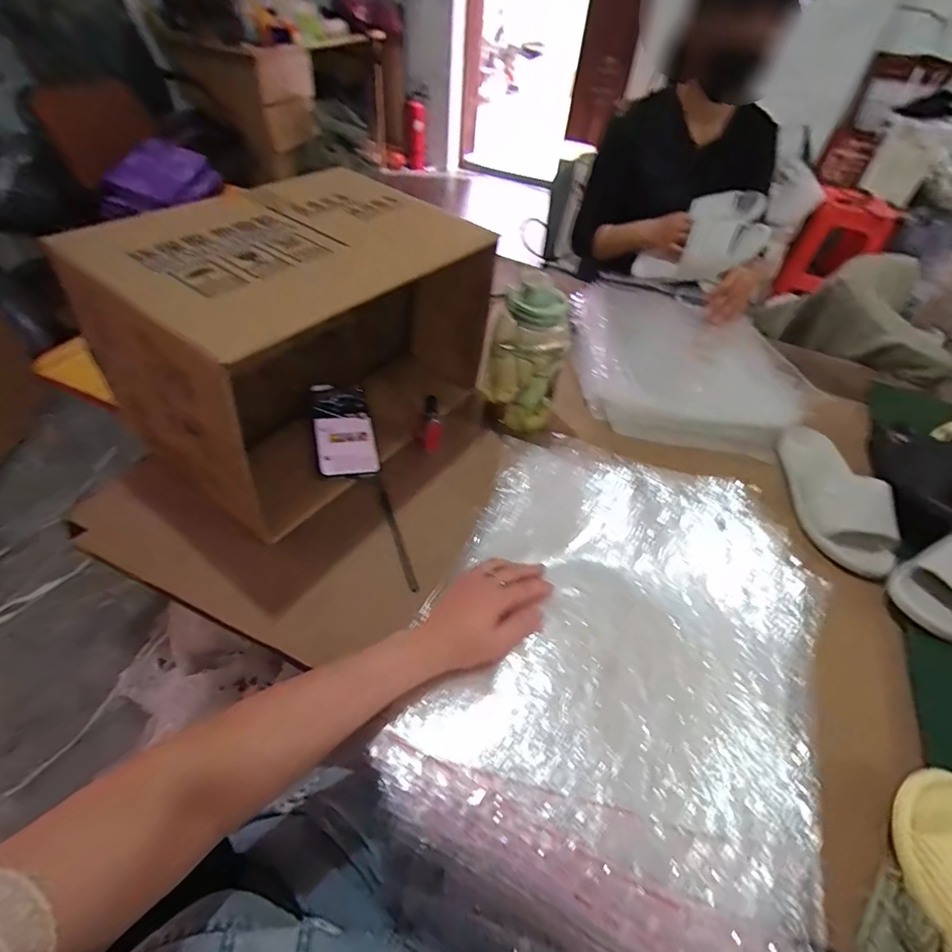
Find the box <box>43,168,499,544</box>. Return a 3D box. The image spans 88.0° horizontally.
[{"bbox_3d":[-0.199,-0.187,0.632,0.262,0.262,0.398,30,52,20],"label":"box"}]

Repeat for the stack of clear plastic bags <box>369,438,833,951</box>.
[{"bbox_3d":[0.137,0.194,0.502,0.375,0.094,0.501,21,52,15],"label":"stack of clear plastic bags"}]

